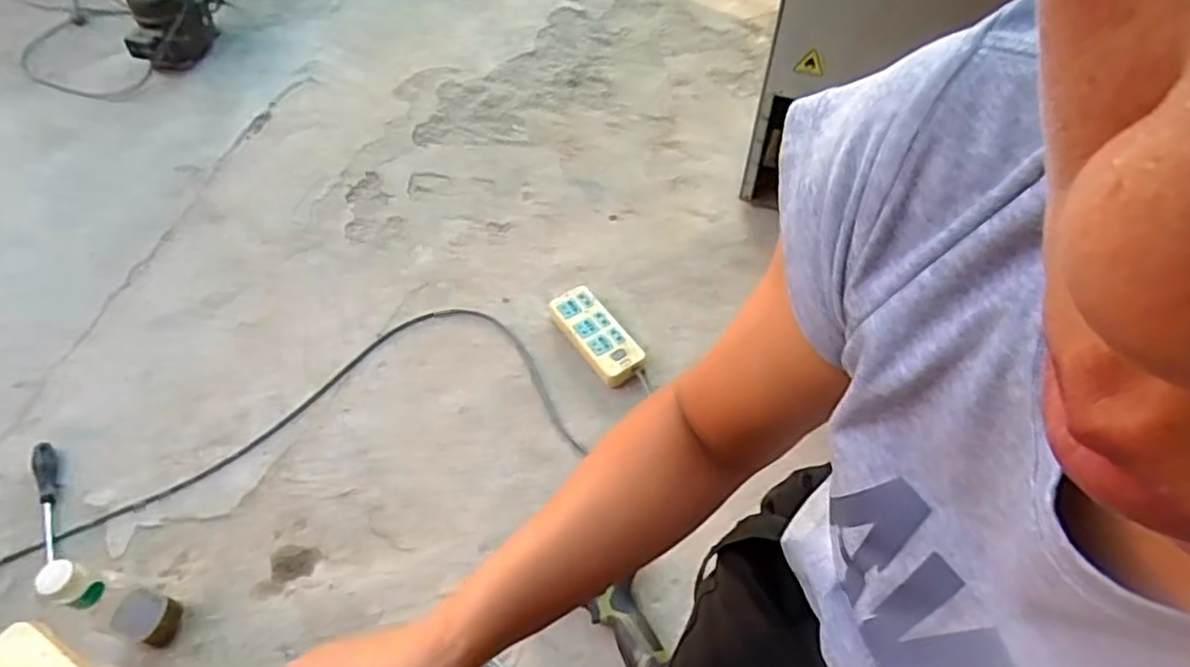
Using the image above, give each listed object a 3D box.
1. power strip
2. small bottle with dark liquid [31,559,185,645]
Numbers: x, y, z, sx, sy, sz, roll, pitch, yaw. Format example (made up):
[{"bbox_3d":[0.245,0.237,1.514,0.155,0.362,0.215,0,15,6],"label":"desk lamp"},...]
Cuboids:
[{"bbox_3d":[0.002,0.001,1.131,0.085,0.033,0.194,-29,61,-18],"label":"power strip"},{"bbox_3d":[-0.571,0.329,0.808,0.074,0.215,0.058,15,57,10],"label":"small bottle with dark liquid"}]

